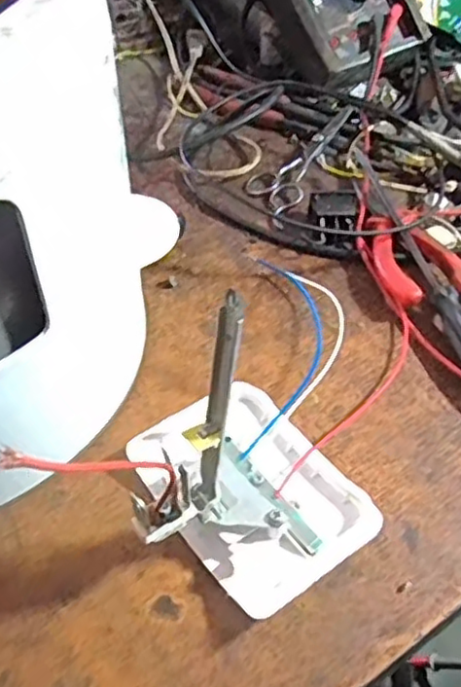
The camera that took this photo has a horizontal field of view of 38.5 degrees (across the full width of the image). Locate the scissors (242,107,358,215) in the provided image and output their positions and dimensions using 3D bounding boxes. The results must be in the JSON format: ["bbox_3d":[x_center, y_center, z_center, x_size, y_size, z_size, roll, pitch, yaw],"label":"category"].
[{"bbox_3d":[0.052,-0.151,0.509,0.045,0.022,0.137,21,52,18],"label":"scissors"}]

